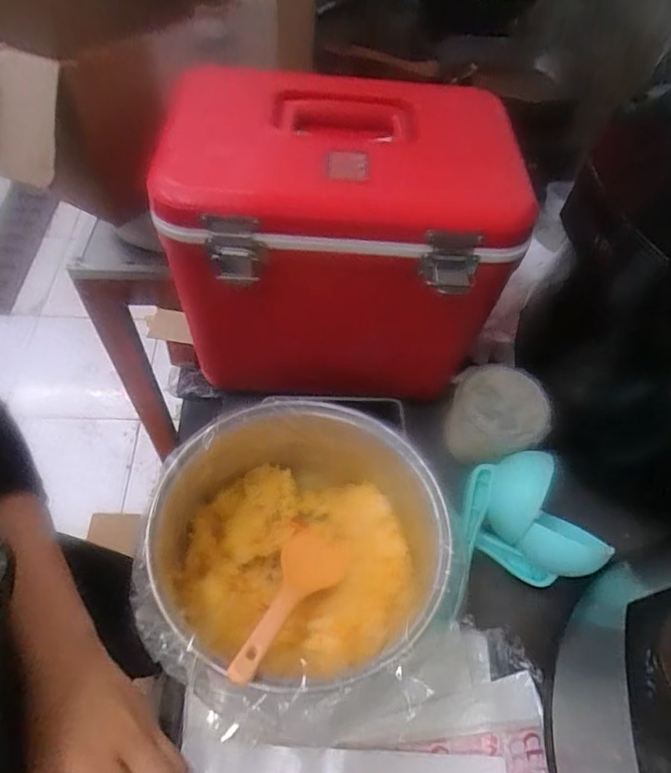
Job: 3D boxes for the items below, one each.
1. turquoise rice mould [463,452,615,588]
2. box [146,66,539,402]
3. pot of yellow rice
[{"bbox_3d":[0.197,0.127,0.507,0.131,0.075,0.113,13,55,4],"label":"turquoise rice mould"},{"bbox_3d":[0.016,-0.163,0.552,0.317,0.243,0.280,7,55,-1],"label":"box"},{"bbox_3d":[-0.027,0.136,0.439,0.218,0.121,0.221,2,55,-4],"label":"pot of yellow rice"}]

